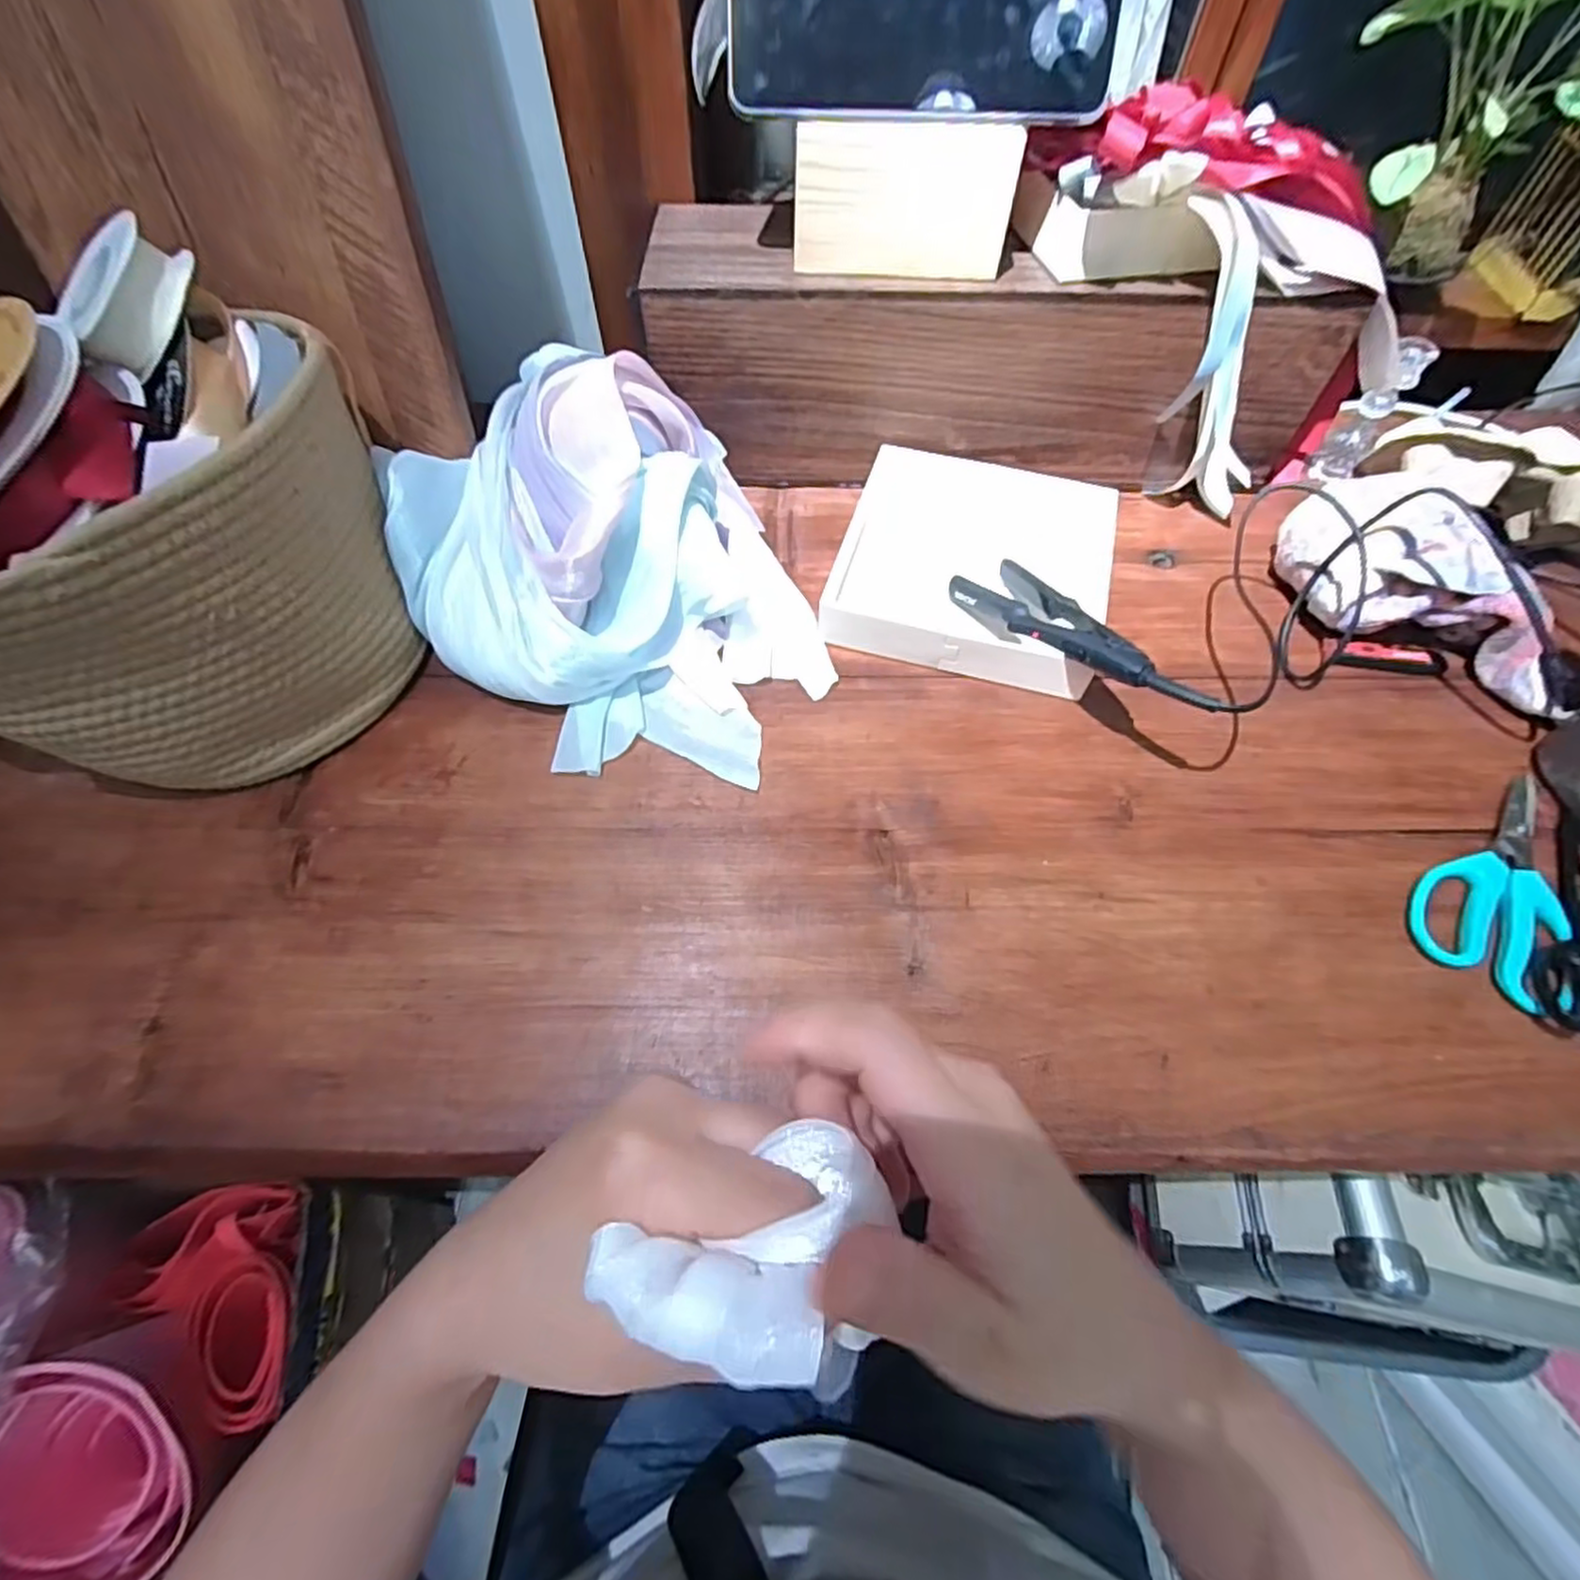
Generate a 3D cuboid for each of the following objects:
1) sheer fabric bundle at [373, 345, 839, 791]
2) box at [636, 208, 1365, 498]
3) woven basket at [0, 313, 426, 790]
[{"bbox_3d":[-0.132,-0.166,0.501,0.277,0.129,0.340,-16,60,-9],"label":"sheer fabric bundle"},{"bbox_3d":[0.171,-0.375,0.607,0.560,0.153,0.144,2,58,1],"label":"box"},{"bbox_3d":[-0.373,-0.135,0.449,0.226,0.188,0.211,-16,60,-10],"label":"woven basket"}]

